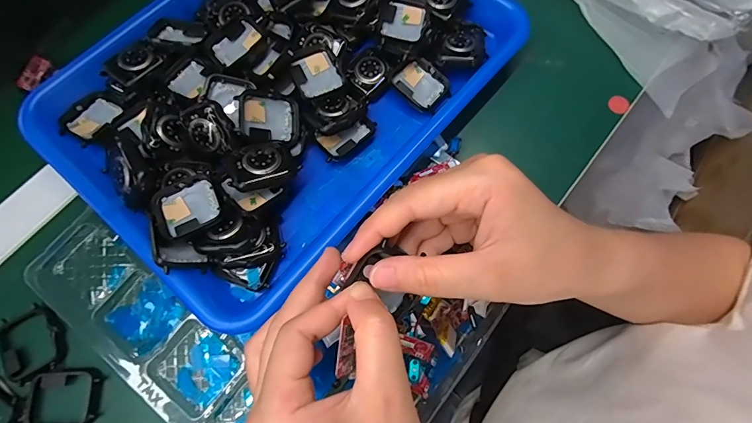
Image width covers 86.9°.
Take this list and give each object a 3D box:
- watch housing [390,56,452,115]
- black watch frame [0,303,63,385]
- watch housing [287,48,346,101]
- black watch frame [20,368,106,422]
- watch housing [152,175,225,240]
[{"bbox_3d":[0.035,-0.099,0.310,0.041,0.014,0.036,39,77,13],"label":"watch housing"},{"bbox_3d":[-0.232,0.089,0.268,0.042,0.008,0.047,-32,74,-9],"label":"black watch frame"},{"bbox_3d":[-0.045,-0.103,0.297,0.035,0.010,0.038,-27,73,-8],"label":"watch housing"},{"bbox_3d":[-0.204,0.123,0.258,0.046,0.008,0.037,-1,72,1],"label":"black watch frame"},{"bbox_3d":[-0.121,-0.003,0.259,0.042,0.009,0.034,-23,73,-6],"label":"watch housing"}]

